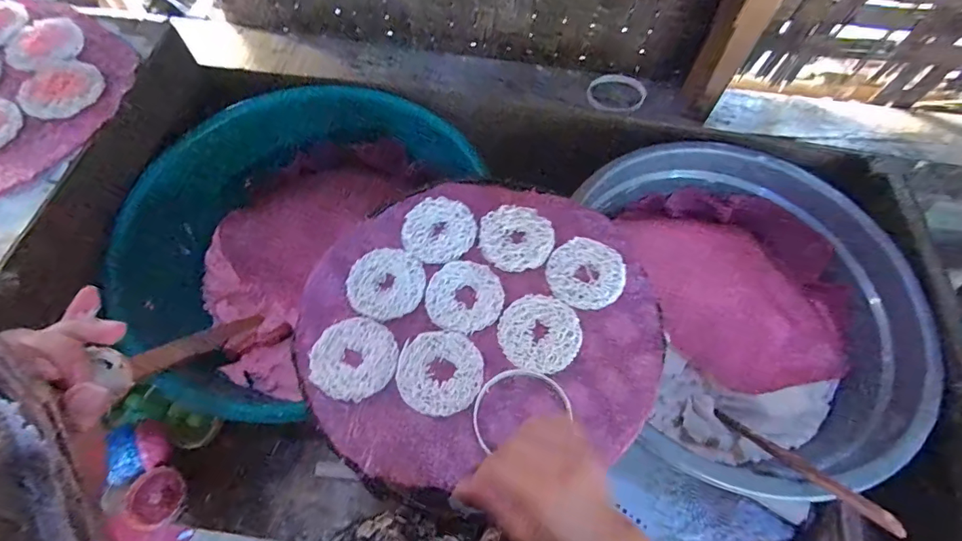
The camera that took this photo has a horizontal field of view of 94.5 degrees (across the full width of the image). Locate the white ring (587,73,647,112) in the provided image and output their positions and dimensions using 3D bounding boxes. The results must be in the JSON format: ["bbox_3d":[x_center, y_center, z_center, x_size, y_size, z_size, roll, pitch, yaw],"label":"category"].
[{"bbox_3d":[0.218,-0.285,0.714,0.089,0.015,0.100,24,66,10],"label":"white ring"}]

